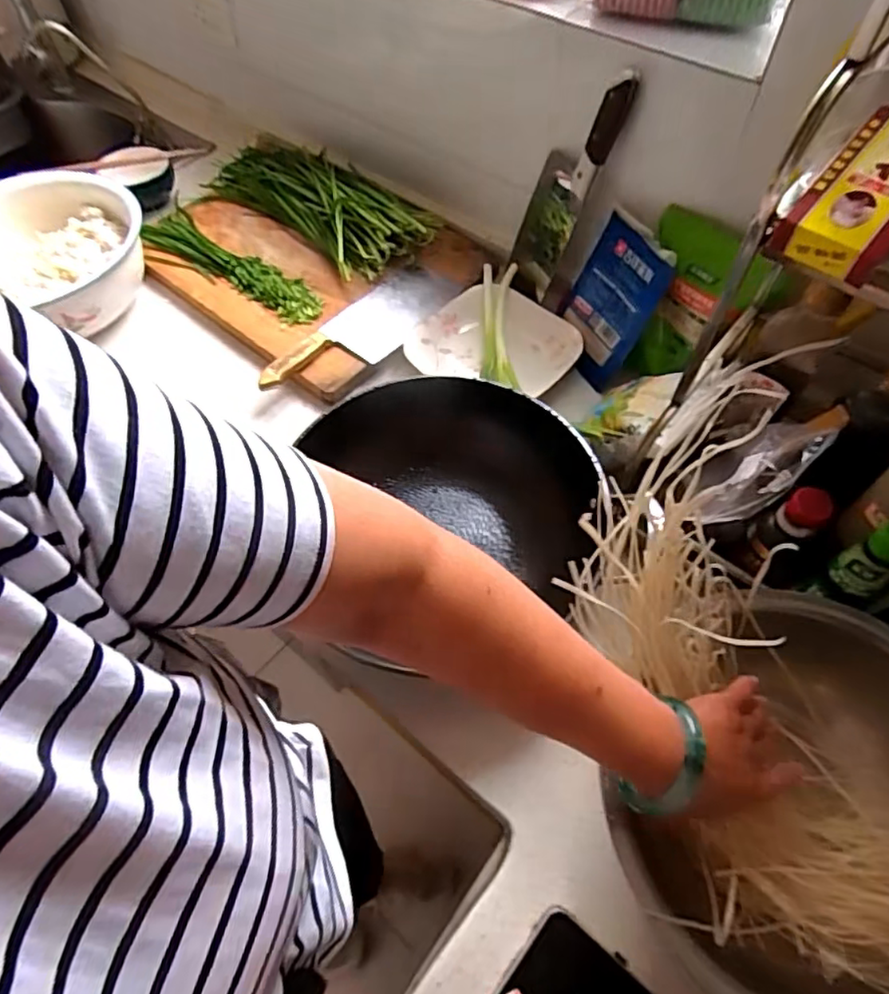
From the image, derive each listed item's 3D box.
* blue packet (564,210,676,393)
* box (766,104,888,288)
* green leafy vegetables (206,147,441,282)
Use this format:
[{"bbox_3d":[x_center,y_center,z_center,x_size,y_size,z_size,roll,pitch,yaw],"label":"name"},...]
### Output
[{"bbox_3d":[0.202,-0.240,0.766,0.015,0.172,0.131,-4,49,-34],"label":"blue packet"},{"bbox_3d":[0.258,-0.186,0.373,0.059,0.028,0.123,38,82,22],"label":"box"},{"bbox_3d":[-0.195,-0.471,0.940,0.182,0.067,0.407,-40,65,-21],"label":"green leafy vegetables"}]

